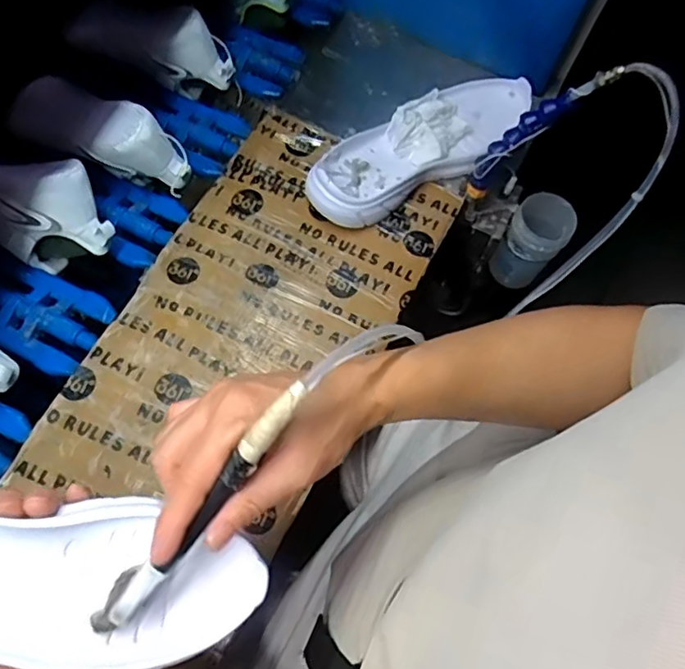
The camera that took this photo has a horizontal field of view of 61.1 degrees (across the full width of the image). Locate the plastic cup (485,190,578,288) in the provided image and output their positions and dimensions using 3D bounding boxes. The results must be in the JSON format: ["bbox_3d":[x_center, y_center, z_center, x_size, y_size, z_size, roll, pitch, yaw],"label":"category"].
[{"bbox_3d":[0.246,-0.120,0.760,0.071,0.115,0.071,1,68,-2],"label":"plastic cup"}]

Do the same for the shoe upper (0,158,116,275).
[{"bbox_3d":[-0.345,-0.131,0.601,0.219,0.097,0.078,9,69,-2],"label":"shoe upper"}]

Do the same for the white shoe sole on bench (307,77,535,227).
[{"bbox_3d":[0.090,-0.209,0.640,0.287,0.046,0.099,-34,73,-15],"label":"white shoe sole on bench"}]

